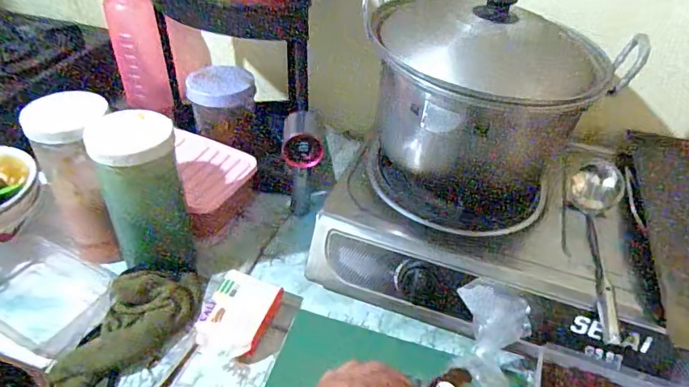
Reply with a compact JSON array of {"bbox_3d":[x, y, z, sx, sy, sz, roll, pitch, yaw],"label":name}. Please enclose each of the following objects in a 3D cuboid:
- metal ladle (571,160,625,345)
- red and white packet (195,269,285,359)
[{"bbox_3d":[0.292,0.053,0.551,0.067,0.063,0.238,17,43,15],"label":"metal ladle"},{"bbox_3d":[-0.128,0.144,0.561,0.076,0.029,0.095,17,43,14],"label":"red and white packet"}]

